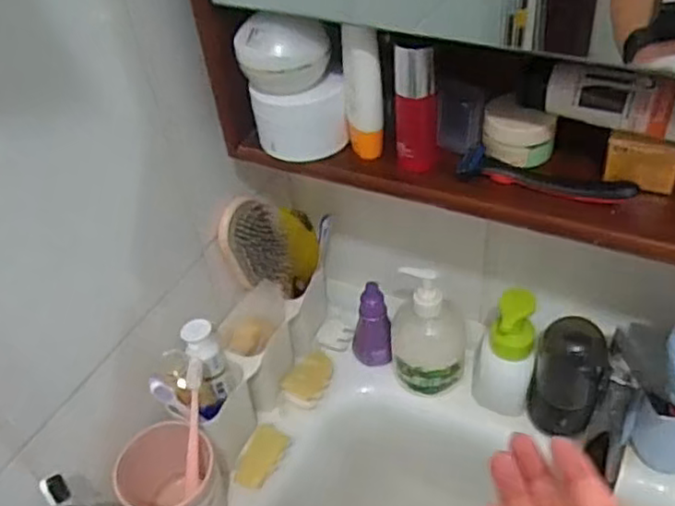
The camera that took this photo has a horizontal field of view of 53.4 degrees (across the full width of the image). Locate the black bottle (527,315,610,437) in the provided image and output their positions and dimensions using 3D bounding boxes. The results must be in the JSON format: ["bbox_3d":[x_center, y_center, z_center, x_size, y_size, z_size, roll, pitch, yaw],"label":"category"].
[{"bbox_3d":[0.227,0.128,0.666,0.065,0.122,0.057,12,47,19],"label":"black bottle"}]

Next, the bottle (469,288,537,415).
[{"bbox_3d":[0.177,0.107,0.705,0.059,0.150,0.046,8,46,15],"label":"bottle"}]

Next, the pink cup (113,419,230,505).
[{"bbox_3d":[-0.148,0.229,0.649,0.116,0.108,0.089,29,54,32],"label":"pink cup"}]

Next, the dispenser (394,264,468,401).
[{"bbox_3d":[0.100,0.083,0.725,0.078,0.151,0.060,-5,44,2],"label":"dispenser"}]

